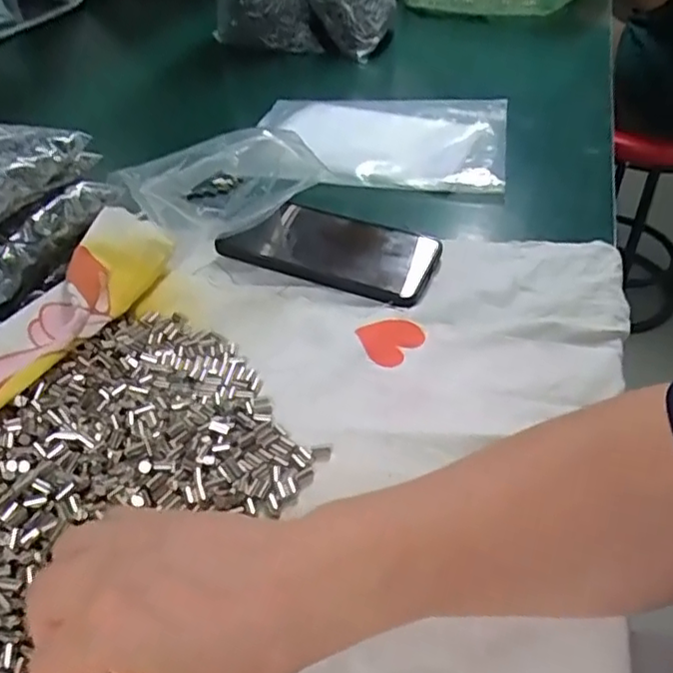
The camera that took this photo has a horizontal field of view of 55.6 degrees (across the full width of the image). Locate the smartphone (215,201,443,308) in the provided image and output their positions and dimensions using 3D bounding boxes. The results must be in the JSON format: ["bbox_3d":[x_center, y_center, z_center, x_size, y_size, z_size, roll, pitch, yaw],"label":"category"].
[{"bbox_3d":[0.000,-0.069,0.490,0.154,0.011,0.082,19,45,21],"label":"smartphone"}]

